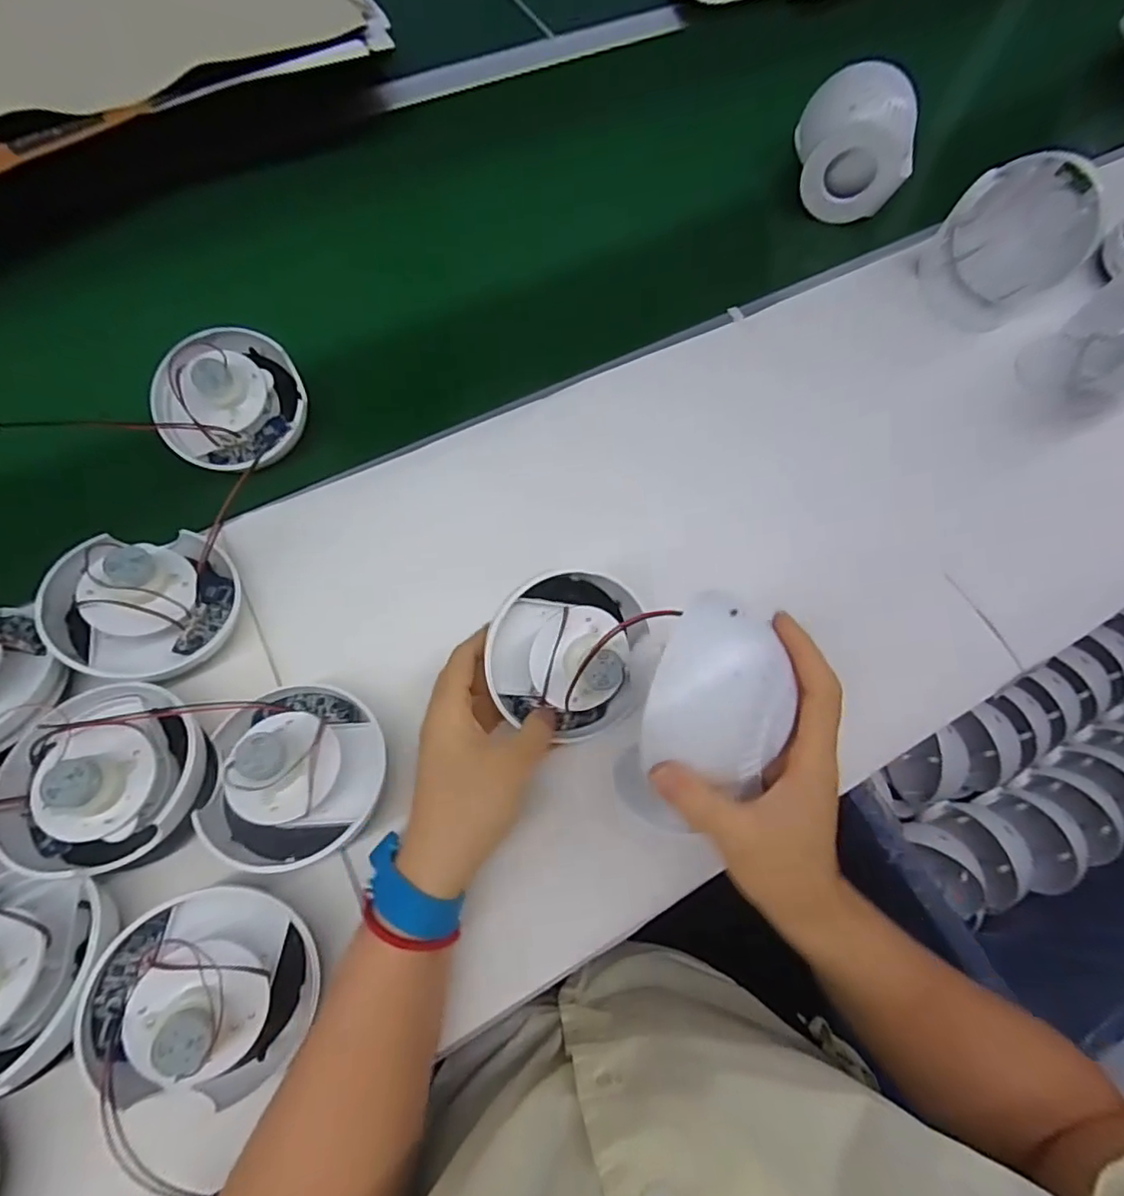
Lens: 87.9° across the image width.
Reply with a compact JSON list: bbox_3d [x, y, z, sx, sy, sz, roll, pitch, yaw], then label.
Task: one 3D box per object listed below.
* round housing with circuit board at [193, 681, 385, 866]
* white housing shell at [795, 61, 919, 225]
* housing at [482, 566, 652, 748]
[{"bbox_3d":[-0.159,0.099,0.337,0.096,0.057,0.103,1,69,-2],"label":"round housing with circuit board"},{"bbox_3d":[0.286,-0.446,0.573,0.096,0.074,0.106,5,69,-1],"label":"white housing shell"},{"bbox_3d":[0.004,0.032,0.368,0.094,0.064,0.099,1,69,-2],"label":"housing"}]

